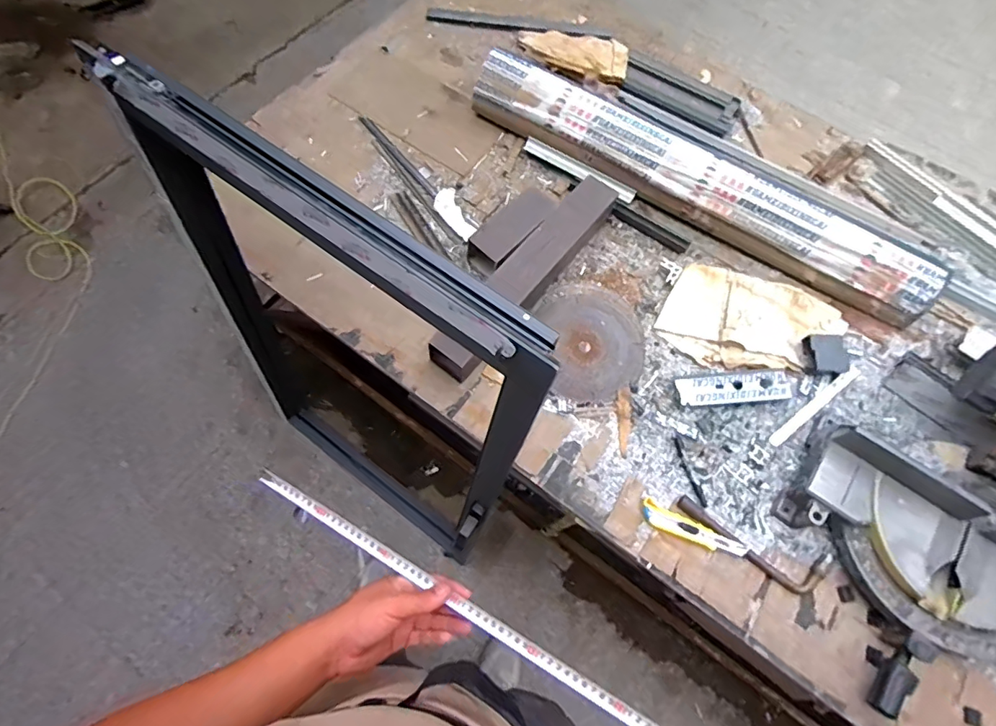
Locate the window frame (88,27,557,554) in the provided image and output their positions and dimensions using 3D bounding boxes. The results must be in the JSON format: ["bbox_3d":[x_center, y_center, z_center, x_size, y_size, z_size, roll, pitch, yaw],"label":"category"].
[{"bbox_3d":[-0.331,0.052,1.112,0.777,1.211,0.077,34,62,11],"label":"window frame"}]

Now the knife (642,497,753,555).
[{"bbox_3d":[0.337,0.287,0.884,0.175,0.015,0.041,21,69,7],"label":"knife"}]

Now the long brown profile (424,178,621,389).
[{"bbox_3d":[0.061,-0.185,1.023,0.086,0.089,0.517,35,72,12],"label":"long brown profile"}]

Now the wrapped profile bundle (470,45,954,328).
[{"bbox_3d":[0.409,-0.394,1.109,1.050,0.107,0.119,31,71,10],"label":"wrapped profile bundle"}]

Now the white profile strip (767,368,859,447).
[{"bbox_3d":[0.609,0.080,0.981,0.235,0.010,0.022,-35,73,-14],"label":"white profile strip"}]

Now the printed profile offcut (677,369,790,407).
[{"bbox_3d":[0.457,0.046,0.986,0.212,0.020,0.056,-2,69,-2],"label":"printed profile offcut"}]

